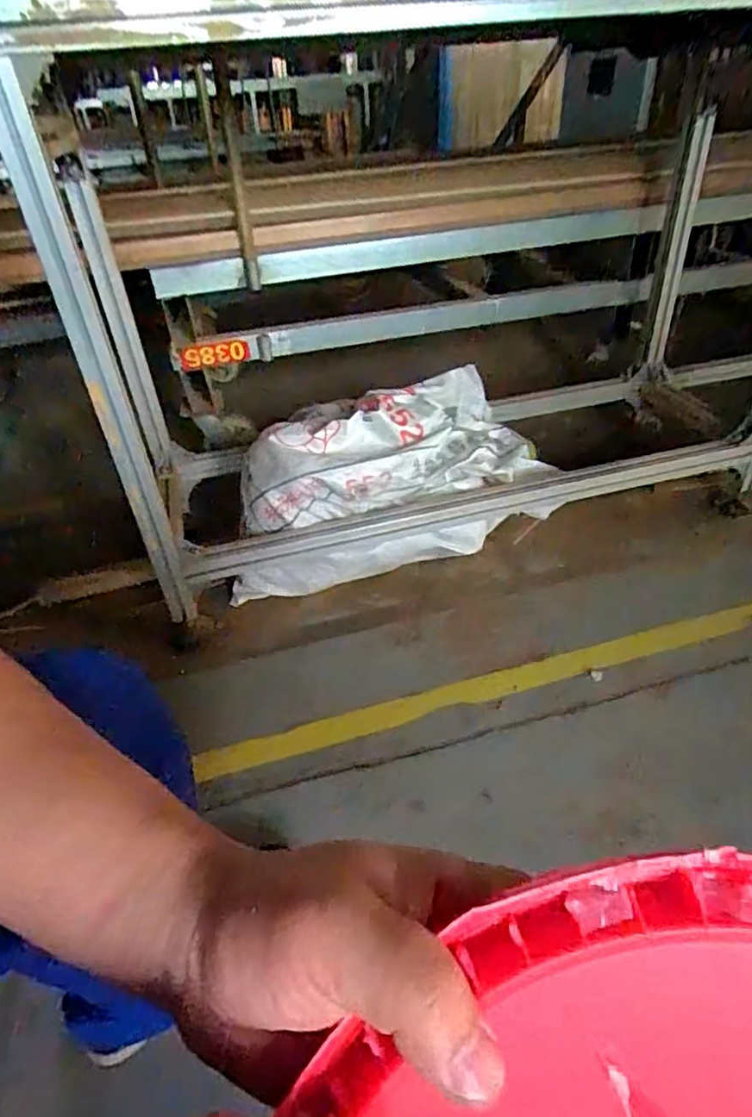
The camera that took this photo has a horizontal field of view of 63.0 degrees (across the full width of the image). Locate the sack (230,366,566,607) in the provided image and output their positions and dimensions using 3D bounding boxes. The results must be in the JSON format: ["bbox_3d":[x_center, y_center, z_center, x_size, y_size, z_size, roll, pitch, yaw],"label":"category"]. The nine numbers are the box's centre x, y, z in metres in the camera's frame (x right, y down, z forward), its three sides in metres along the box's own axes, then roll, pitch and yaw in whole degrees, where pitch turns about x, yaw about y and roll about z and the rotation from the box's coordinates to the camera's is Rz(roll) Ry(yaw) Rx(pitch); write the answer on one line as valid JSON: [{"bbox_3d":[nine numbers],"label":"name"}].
[{"bbox_3d":[0.000,-0.141,1.116,0.564,0.306,0.302,-12,38,-10],"label":"sack"}]

